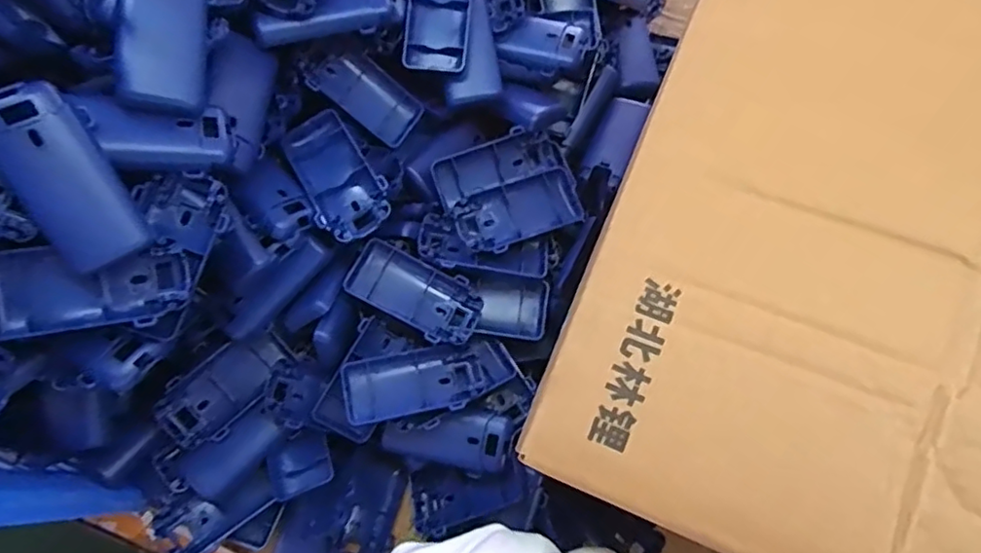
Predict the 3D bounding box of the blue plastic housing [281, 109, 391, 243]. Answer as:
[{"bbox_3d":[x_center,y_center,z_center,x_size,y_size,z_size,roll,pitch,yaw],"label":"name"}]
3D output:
[{"bbox_3d":[-0.108,-0.069,0.425,0.050,0.016,0.095,-34,74,-11],"label":"blue plastic housing"}]

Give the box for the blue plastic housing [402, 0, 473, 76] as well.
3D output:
[{"bbox_3d":[-0.038,-0.201,0.455,0.048,0.014,0.096,7,90,2],"label":"blue plastic housing"}]

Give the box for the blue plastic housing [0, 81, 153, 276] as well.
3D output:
[{"bbox_3d":[-0.219,-0.050,0.315,0.040,0.030,0.094,-27,110,-9],"label":"blue plastic housing"}]

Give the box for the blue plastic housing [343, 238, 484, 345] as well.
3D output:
[{"bbox_3d":[-0.054,0.013,0.447,0.094,0.026,0.049,28,73,9],"label":"blue plastic housing"}]

